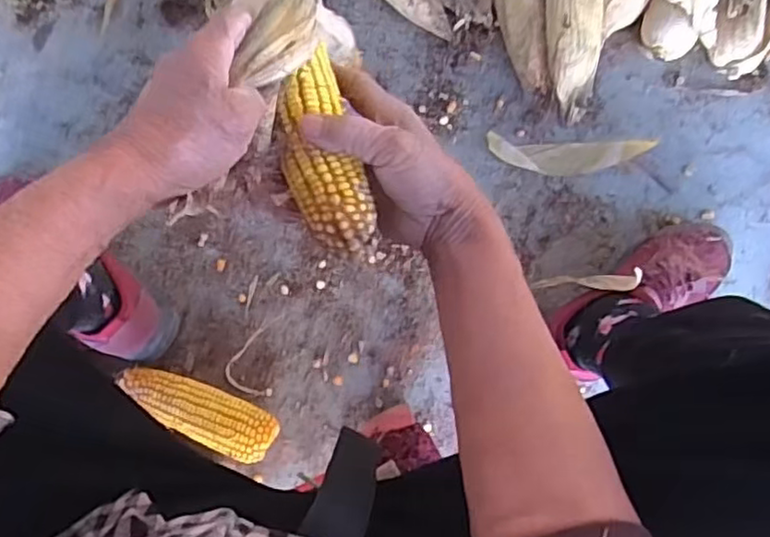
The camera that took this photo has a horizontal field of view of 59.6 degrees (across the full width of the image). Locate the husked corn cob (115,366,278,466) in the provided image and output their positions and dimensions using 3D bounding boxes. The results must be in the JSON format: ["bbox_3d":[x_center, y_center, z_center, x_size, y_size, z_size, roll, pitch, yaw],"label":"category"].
[{"bbox_3d":[-0.195,0.144,0.699,0.173,0.053,0.055,25,85,1],"label":"husked corn cob"}]

